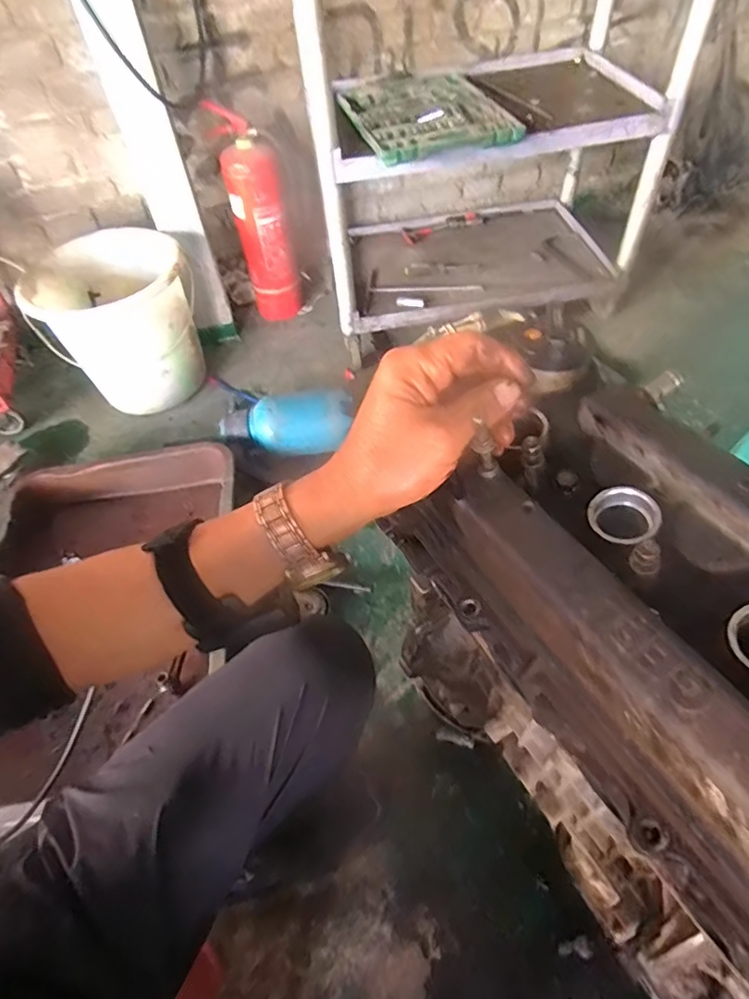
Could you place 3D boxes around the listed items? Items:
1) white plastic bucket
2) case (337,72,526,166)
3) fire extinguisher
[{"bbox_3d":[-0.569,-0.396,1.241,0.330,0.306,0.256,-21,52,-11],"label":"white plastic bucket"},{"bbox_3d":[0.094,-0.769,1.072,0.282,0.039,0.380,-13,51,-6],"label":"case"},{"bbox_3d":[-0.281,-0.685,1.356,0.133,0.448,0.119,-13,51,-5],"label":"fire extinguisher"}]

